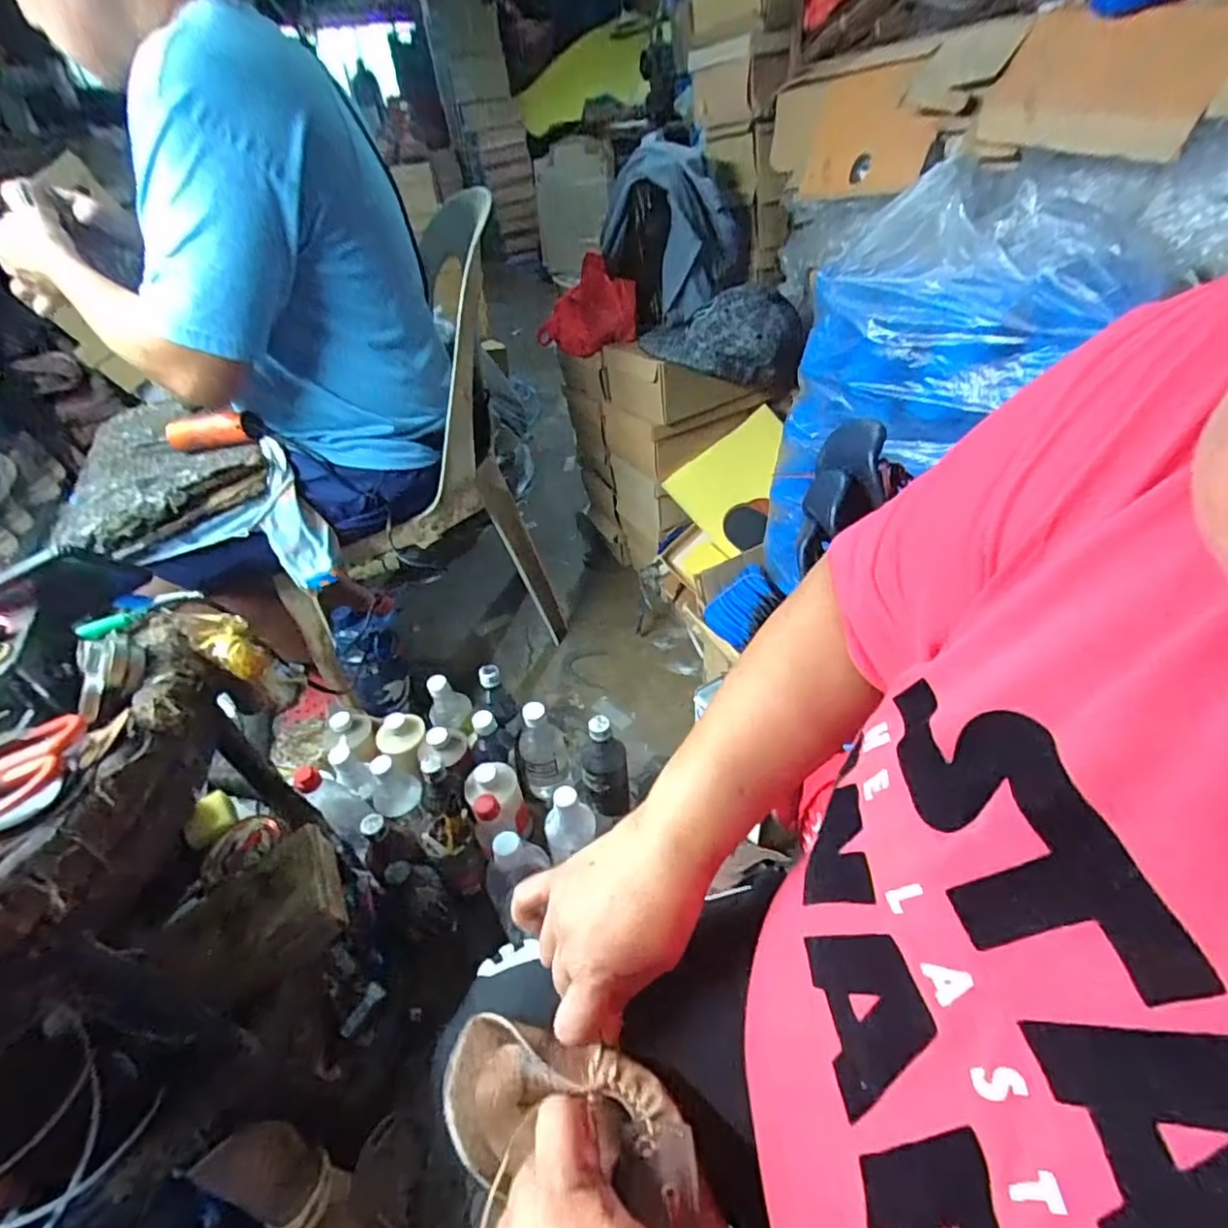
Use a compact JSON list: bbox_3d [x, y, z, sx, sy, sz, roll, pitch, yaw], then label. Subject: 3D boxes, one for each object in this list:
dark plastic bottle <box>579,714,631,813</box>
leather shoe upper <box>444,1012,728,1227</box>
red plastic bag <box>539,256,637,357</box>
[{"bbox_3d":[-0.016,0.233,0.889,0.071,0.182,0.057,-10,41,-4],"label":"dark plastic bottle"},{"bbox_3d":[-0.016,0.283,0.323,0.172,0.061,0.073,9,43,22],"label":"leather shoe upper"},{"bbox_3d":[-0.047,-0.533,1.049,0.173,0.143,0.053,-7,41,-1],"label":"red plastic bag"}]

